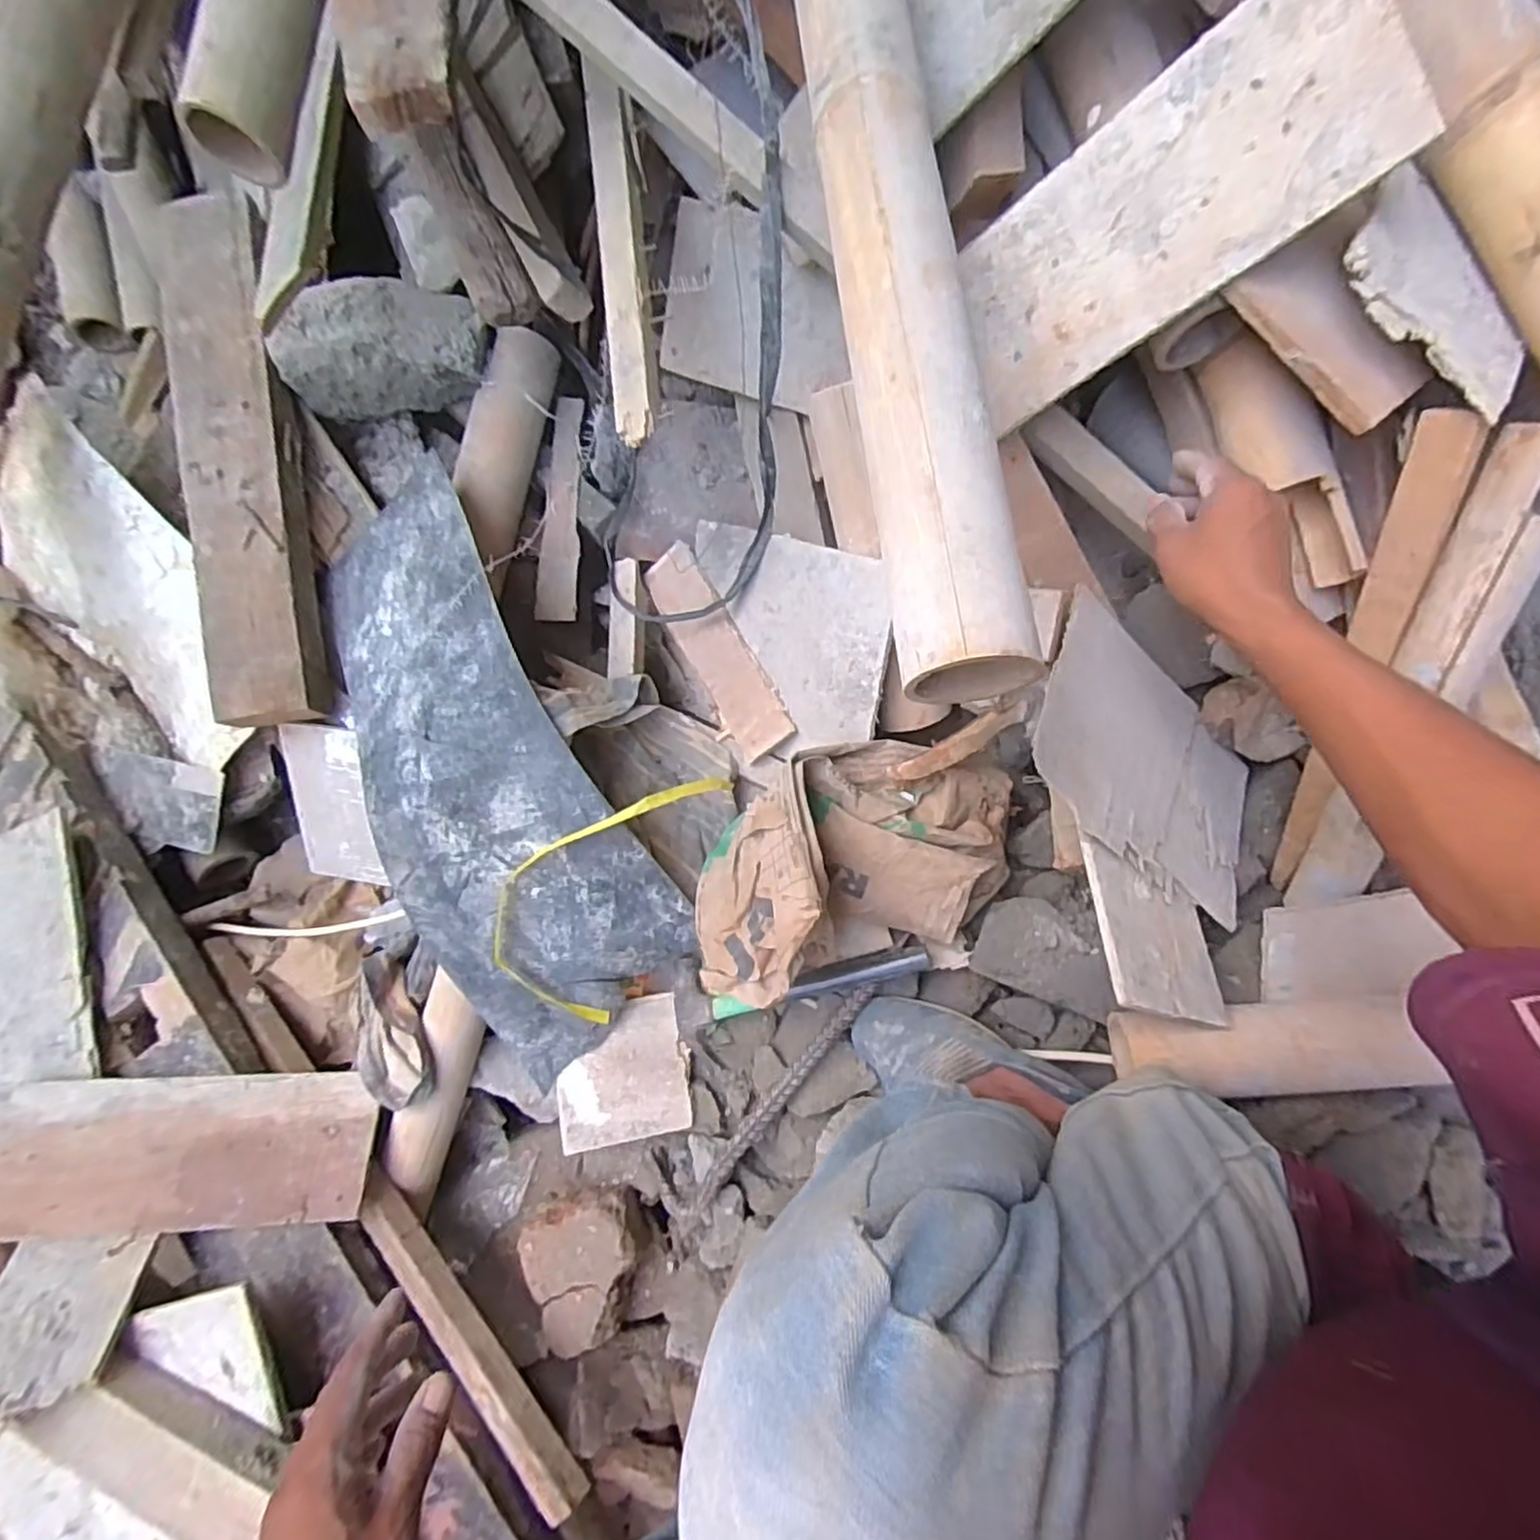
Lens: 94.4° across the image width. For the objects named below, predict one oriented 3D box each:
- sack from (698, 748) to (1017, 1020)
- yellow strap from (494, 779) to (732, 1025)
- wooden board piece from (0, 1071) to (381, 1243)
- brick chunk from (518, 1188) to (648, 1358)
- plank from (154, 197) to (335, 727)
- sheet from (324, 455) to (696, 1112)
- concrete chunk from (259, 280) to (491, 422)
[{"bbox_3d":[0.063,0.072,0.563,0.275,0.137,0.174,-15,86,6],"label":"sack"},{"bbox_3d":[-0.146,0.091,0.610,0.117,0.059,0.241,29,91,7],"label":"yellow strap"},{"bbox_3d":[-0.520,0.330,0.617,0.326,0.024,0.120,-2,69,-4],"label":"wooden board piece"},{"bbox_3d":[-0.168,0.464,0.670,0.117,0.061,0.117,0,87,7],"label":"brick chunk"},{"bbox_3d":[-0.523,-0.301,0.703,0.102,0.052,0.519,-9,87,2],"label":"plank"},{"bbox_3d":[-0.269,-0.008,0.642,0.205,0.106,0.544,-31,84,4],"label":"sheet"},{"bbox_3d":[-0.376,-0.425,0.722,0.198,0.110,0.101,-1,87,7],"label":"concrete chunk"}]

